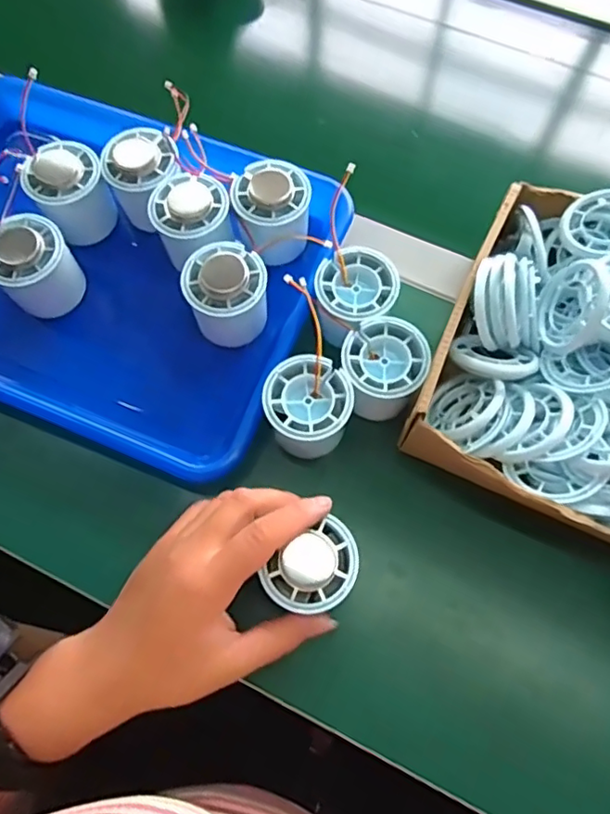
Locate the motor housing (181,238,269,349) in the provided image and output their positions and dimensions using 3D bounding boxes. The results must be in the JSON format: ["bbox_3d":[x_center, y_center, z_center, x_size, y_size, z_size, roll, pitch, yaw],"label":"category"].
[{"bbox_3d":[-0.052,-0.075,0.396,0.053,0.058,0.052,0,69,0],"label":"motor housing"}]

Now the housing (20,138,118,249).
[{"bbox_3d":[-0.173,-0.158,0.429,0.052,0.059,0.047,-41,74,-14],"label":"housing"}]

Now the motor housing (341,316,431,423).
[{"bbox_3d":[0.051,-0.024,0.382,0.052,0.046,0.053,20,71,7],"label":"motor housing"}]

